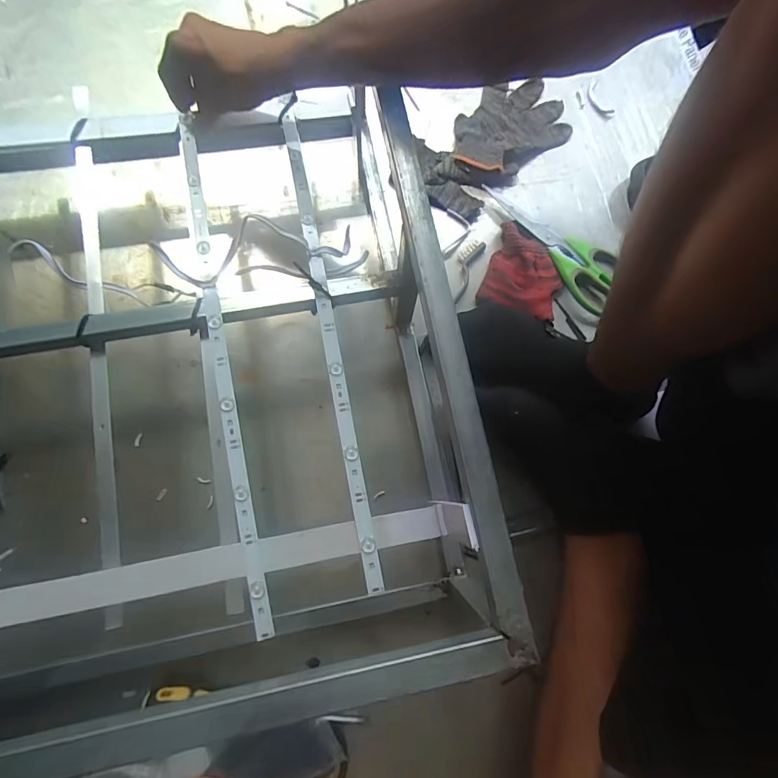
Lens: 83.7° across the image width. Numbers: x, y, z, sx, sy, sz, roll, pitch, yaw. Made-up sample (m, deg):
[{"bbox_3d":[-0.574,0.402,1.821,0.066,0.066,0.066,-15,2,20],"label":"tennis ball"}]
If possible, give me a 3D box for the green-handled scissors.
[{"bbox_3d":[0.217,-0.196,0.557,0.075,0.015,0.211,-36,80,-9],"label":"green-handled scissors"}]

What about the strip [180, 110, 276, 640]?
[{"bbox_3d":[-0.149,-0.032,0.386,0.014,0.009,0.467,-12,80,-4],"label":"strip"}]

